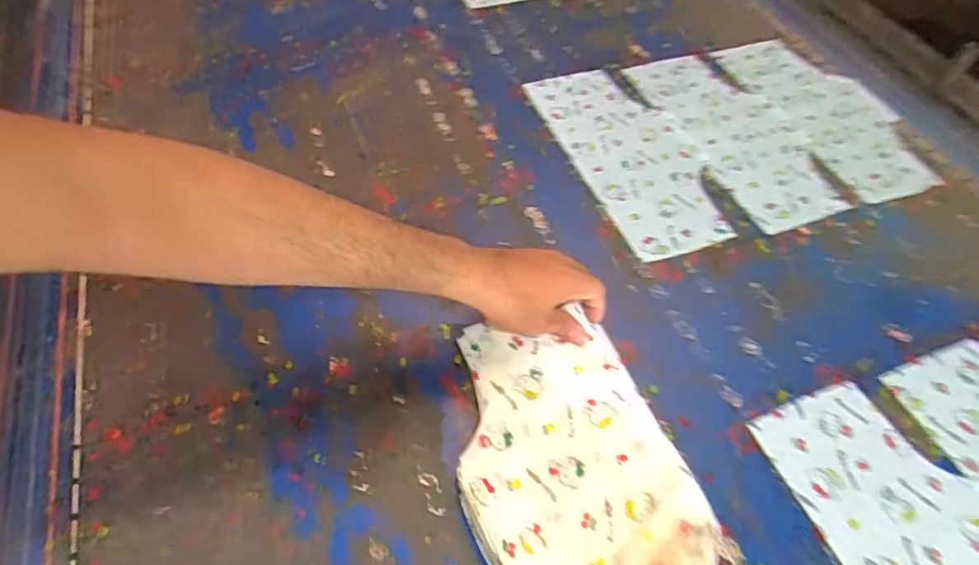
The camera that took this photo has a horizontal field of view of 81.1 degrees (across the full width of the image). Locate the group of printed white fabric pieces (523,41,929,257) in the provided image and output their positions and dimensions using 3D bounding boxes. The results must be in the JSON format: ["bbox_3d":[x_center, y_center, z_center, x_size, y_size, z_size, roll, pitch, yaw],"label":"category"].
[{"bbox_3d":[0.309,-0.194,0.735,0.433,0.010,0.317,-13,55,-12],"label":"group of printed white fabric pieces"}]

